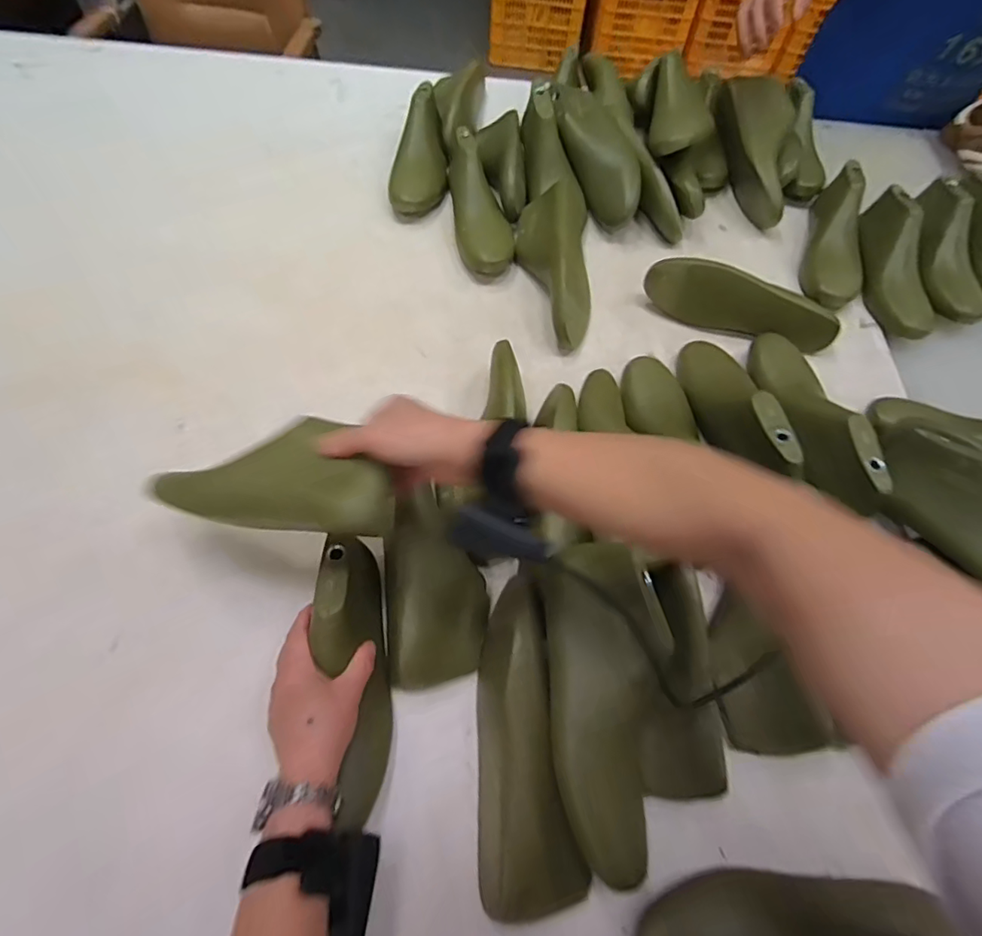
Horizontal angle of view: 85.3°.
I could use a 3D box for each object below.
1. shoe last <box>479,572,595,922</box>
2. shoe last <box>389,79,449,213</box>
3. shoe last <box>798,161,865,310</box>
[{"bbox_3d":[0.020,0.217,0.440,0.074,0.061,0.240,-6,63,-6],"label":"shoe last"},{"bbox_3d":[-0.109,-0.488,0.812,0.084,0.071,0.227,0,64,-3],"label":"shoe last"},{"bbox_3d":[0.500,-0.326,0.751,0.079,0.087,0.217,23,65,8],"label":"shoe last"}]

